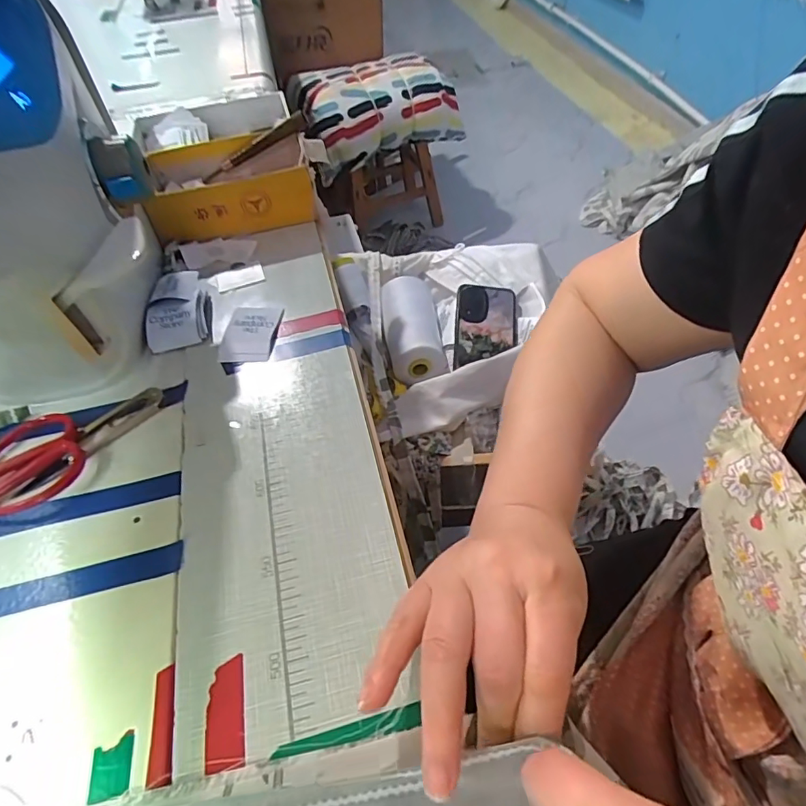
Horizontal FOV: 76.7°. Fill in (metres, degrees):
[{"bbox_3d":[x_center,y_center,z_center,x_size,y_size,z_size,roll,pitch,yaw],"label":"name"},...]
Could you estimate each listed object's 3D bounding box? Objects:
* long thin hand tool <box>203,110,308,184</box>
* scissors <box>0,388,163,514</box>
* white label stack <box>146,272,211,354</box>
[{"bbox_3d":[-0.143,-0.244,0.489,0.113,0.018,0.013,-26,50,10],"label":"long thin hand tool"},{"bbox_3d":[-0.216,0.026,0.330,0.120,0.010,0.066,-28,54,-17],"label":"scissors"},{"bbox_3d":[-0.175,-0.076,0.399,0.043,0.019,0.074,-12,51,-4],"label":"white label stack"}]

